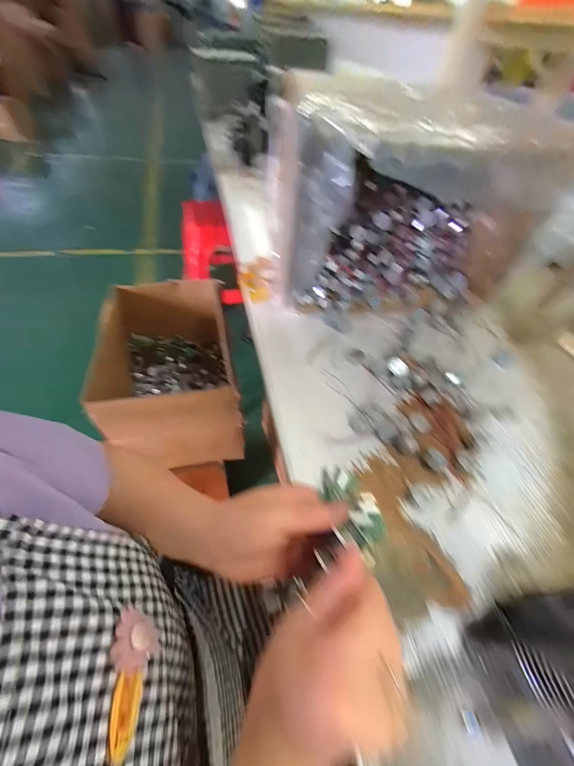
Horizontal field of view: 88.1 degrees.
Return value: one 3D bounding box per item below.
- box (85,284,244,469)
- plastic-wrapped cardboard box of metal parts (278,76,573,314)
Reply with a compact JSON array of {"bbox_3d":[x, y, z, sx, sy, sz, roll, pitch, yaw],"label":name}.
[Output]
[{"bbox_3d":[-0.276,-0.032,0.694,0.282,0.232,0.357,-7,53,-13],"label":"box"},{"bbox_3d":[0.182,-0.256,0.483,0.385,0.239,0.205,-8,53,-14],"label":"plastic-wrapped cardboard box of metal parts"}]

